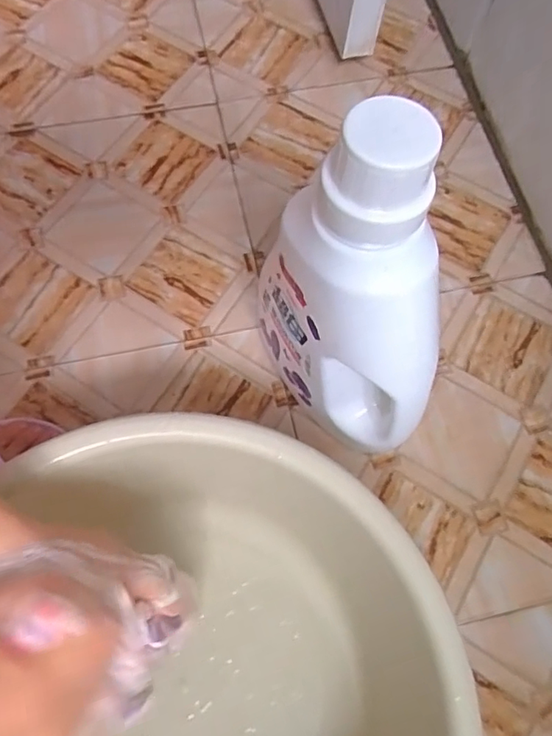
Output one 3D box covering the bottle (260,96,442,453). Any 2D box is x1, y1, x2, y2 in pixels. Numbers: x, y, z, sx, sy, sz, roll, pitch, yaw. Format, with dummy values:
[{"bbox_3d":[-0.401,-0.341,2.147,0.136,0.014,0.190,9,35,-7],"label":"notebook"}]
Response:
[{"bbox_3d":[0.048,-0.029,0.348,0.079,0.257,0.139,-15,69,-8],"label":"bottle"}]

